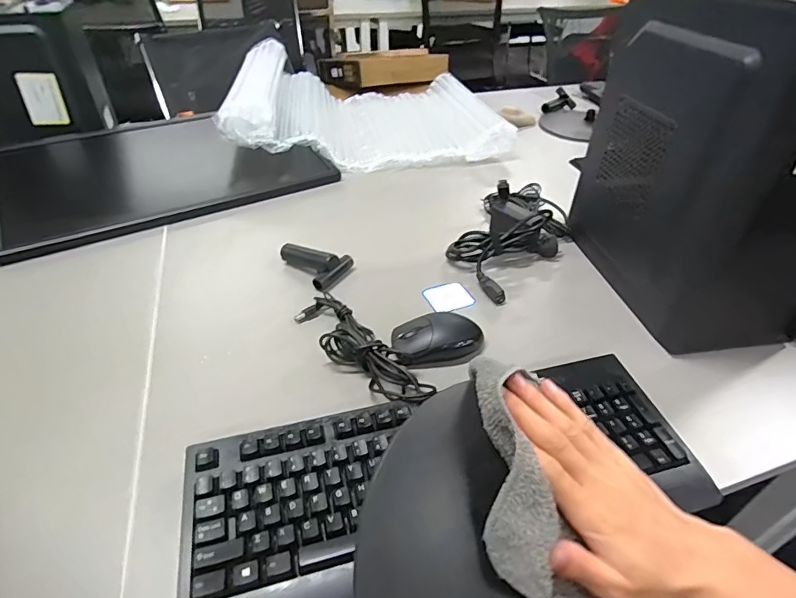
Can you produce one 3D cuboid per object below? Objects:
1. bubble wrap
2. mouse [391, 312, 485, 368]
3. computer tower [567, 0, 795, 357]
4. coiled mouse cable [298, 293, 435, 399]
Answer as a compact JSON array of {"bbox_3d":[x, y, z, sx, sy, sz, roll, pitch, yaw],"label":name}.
[{"bbox_3d":[-0.086,-0.466,1.069,0.578,0.127,0.460,-7,42,-11],"label":"bubble wrap"},{"bbox_3d":[0.050,0.050,0.536,0.108,0.039,0.057,-6,40,-9],"label":"mouse"},{"bbox_3d":[0.378,-0.152,0.544,0.166,0.361,0.283,-7,40,-9],"label":"computer tower"},{"bbox_3d":[-0.048,0.052,0.525,0.068,0.043,0.212,-26,47,-29],"label":"coiled mouse cable"}]

